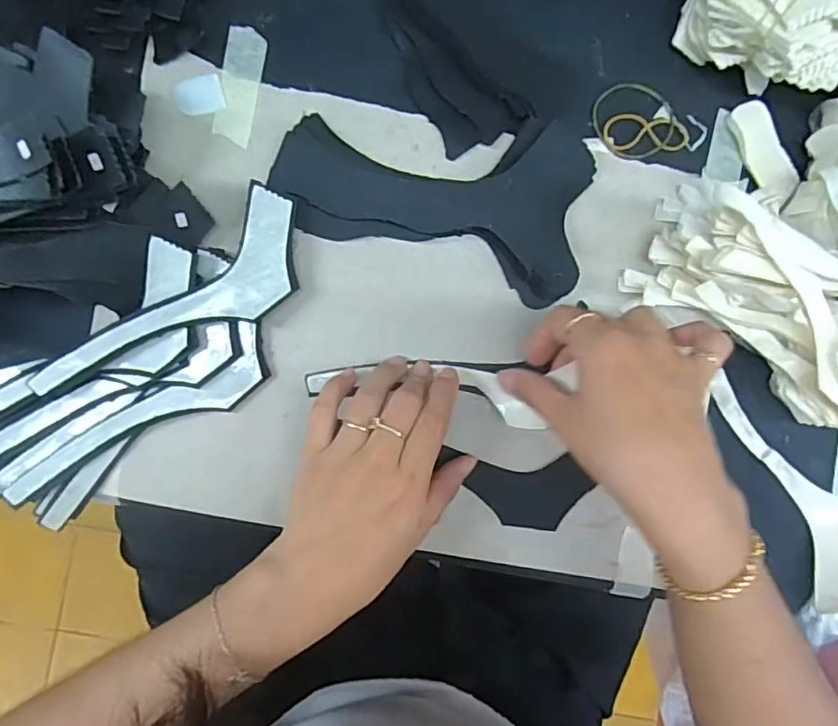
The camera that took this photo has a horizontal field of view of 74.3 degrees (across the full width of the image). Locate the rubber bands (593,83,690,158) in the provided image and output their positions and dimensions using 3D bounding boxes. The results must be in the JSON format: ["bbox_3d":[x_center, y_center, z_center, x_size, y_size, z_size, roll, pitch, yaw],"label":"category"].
[{"bbox_3d":[0.143,-0.158,0.359,0.058,0.004,0.050,-14,90,-4],"label":"rubber bands"}]

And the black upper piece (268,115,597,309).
[{"bbox_3d":[0.013,-0.111,0.342,0.187,0.020,0.103,18,88,-3],"label":"black upper piece"}]

